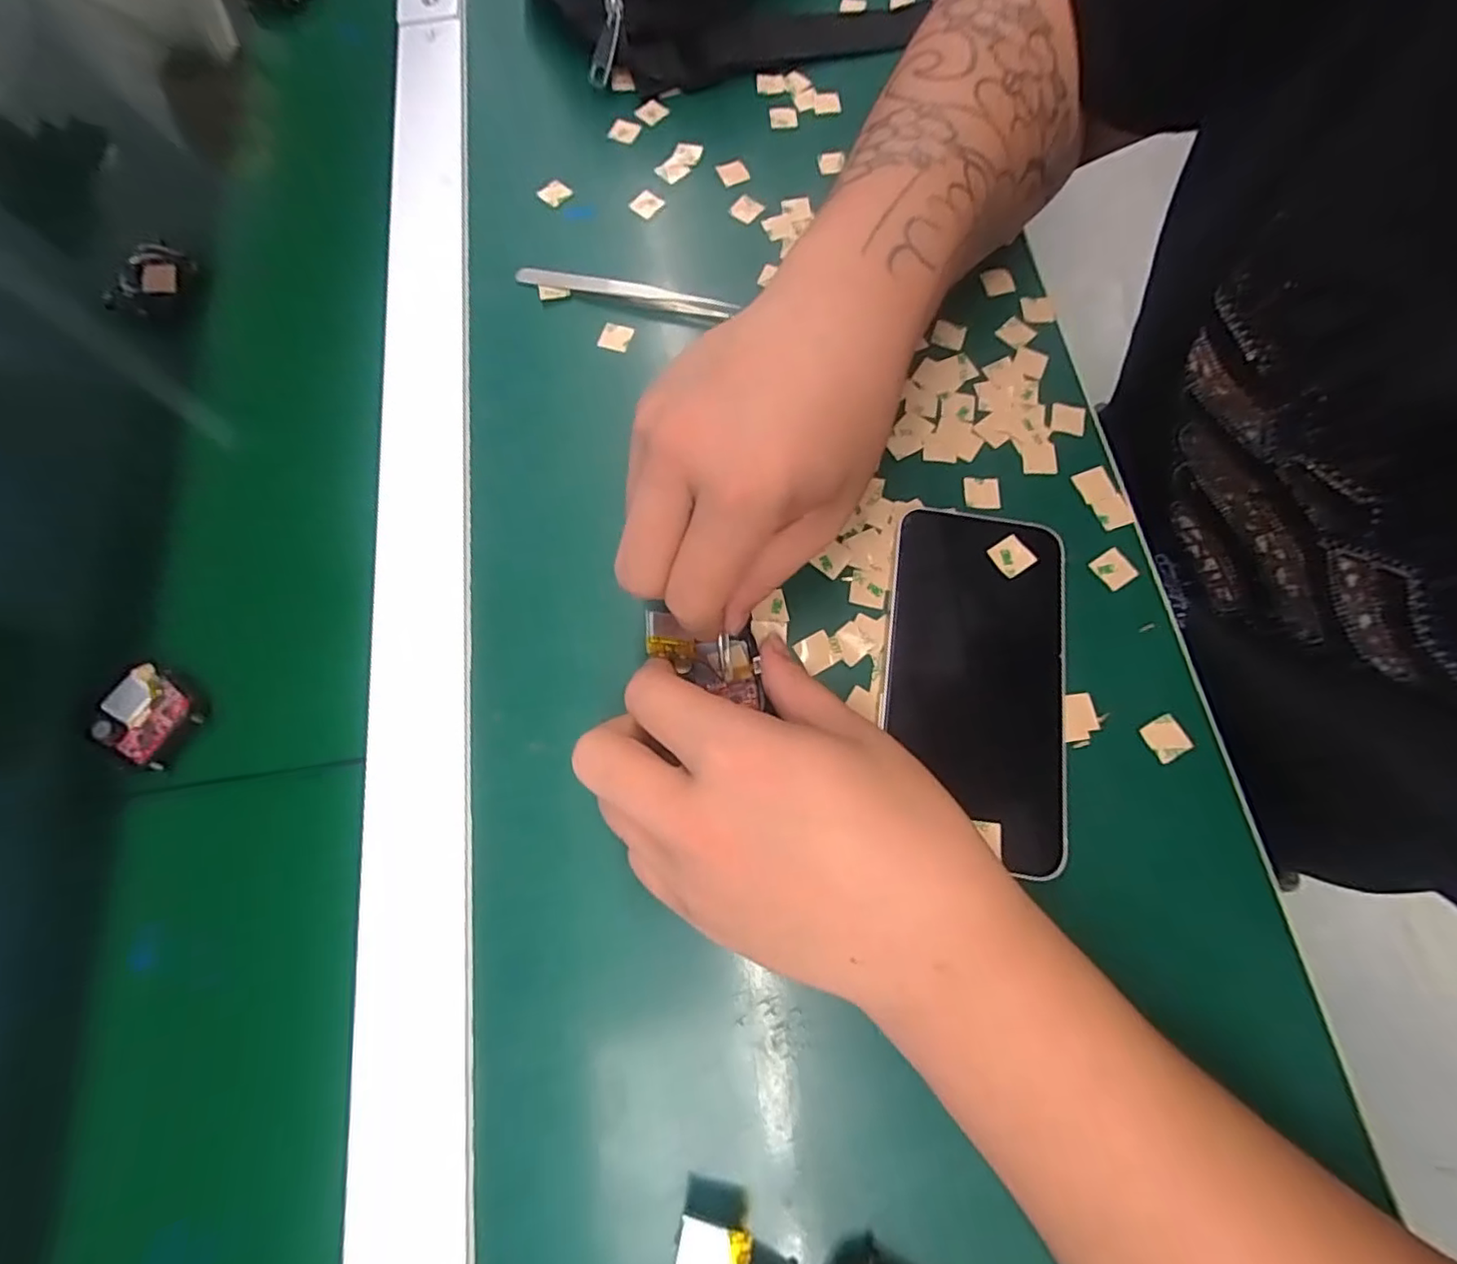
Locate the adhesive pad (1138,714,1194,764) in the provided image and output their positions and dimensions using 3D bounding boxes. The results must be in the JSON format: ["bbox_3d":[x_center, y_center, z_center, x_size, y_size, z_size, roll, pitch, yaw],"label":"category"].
[{"bbox_3d":[0.175,0.042,0.246,0.015,0.004,0.015,-25,72,-7],"label":"adhesive pad"}]

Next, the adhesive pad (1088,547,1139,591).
[{"bbox_3d":[0.168,-0.028,0.270,0.015,0.004,0.016,-33,70,-1],"label":"adhesive pad"}]

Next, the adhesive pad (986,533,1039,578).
[{"bbox_3d":[0.120,-0.033,0.262,0.015,0.004,0.016,-36,78,1],"label":"adhesive pad"}]

